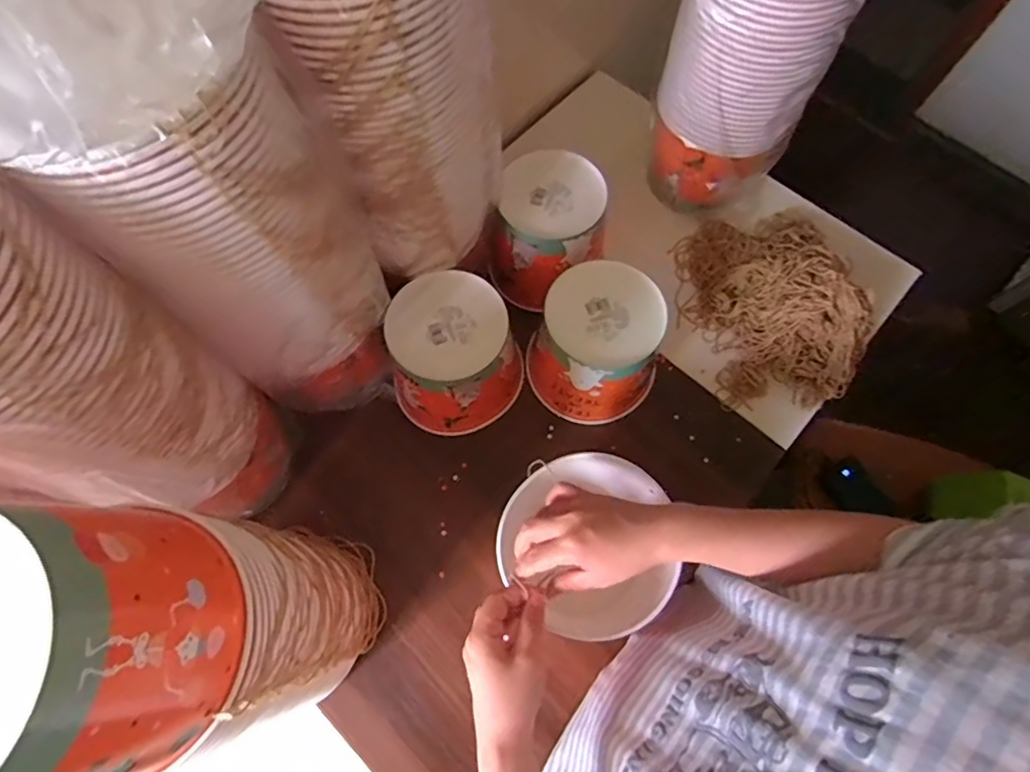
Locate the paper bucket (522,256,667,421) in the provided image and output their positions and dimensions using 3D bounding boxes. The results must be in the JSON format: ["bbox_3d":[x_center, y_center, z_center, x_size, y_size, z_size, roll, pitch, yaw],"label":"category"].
[{"bbox_3d":[0.092,-0.044,0.632,0.128,0.143,0.134,0,70,-1],"label":"paper bucket"}]

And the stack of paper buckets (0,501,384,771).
[{"bbox_3d":[-0.228,0.178,0.403,0.157,0.421,0.127,-11,70,-5],"label":"stack of paper buckets"}]

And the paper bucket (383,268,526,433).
[{"bbox_3d":[-0.064,-0.031,0.625,0.142,0.137,0.141,-2,70,-1],"label":"paper bucket"}]

